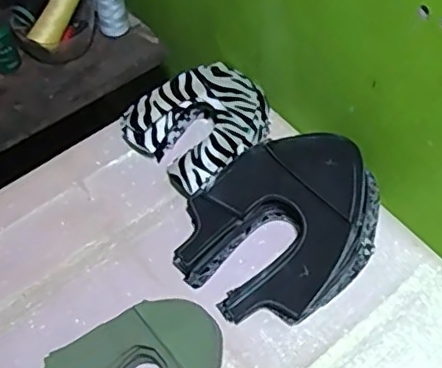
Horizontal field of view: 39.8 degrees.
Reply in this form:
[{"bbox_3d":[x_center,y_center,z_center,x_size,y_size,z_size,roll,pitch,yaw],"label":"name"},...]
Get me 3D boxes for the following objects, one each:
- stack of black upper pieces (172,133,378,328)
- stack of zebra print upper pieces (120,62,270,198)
[{"bbox_3d":[0.073,0.040,0.716,0.241,0.101,0.196,-35,63,-21],"label":"stack of black upper pieces"},{"bbox_3d":[-0.023,-0.086,0.815,0.163,0.076,0.186,40,64,23],"label":"stack of zebra print upper pieces"}]

